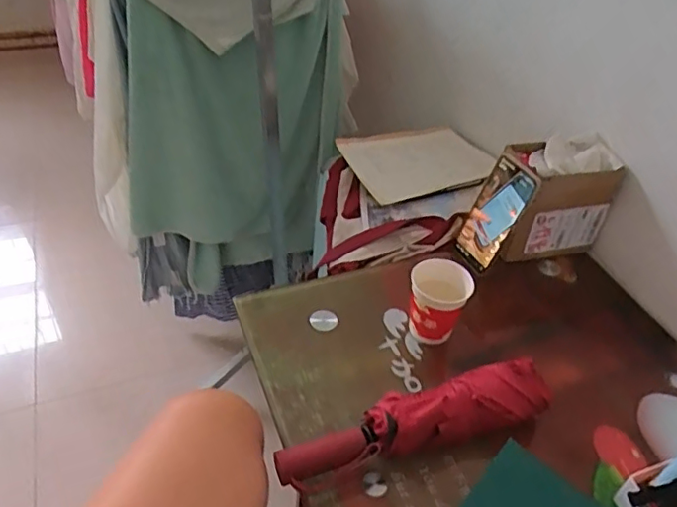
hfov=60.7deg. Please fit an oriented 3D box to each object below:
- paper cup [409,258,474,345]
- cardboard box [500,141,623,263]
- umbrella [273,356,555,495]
[{"bbox_3d":[0.122,0.065,0.718,0.070,0.097,0.068,2,40,-2],"label":"paper cup"},{"bbox_3d":[0.302,-0.073,0.841,0.157,0.143,0.089,-7,42,-13],"label":"cardboard box"},{"bbox_3d":[0.082,0.181,0.604,0.295,0.060,0.064,-12,43,-18],"label":"umbrella"}]

